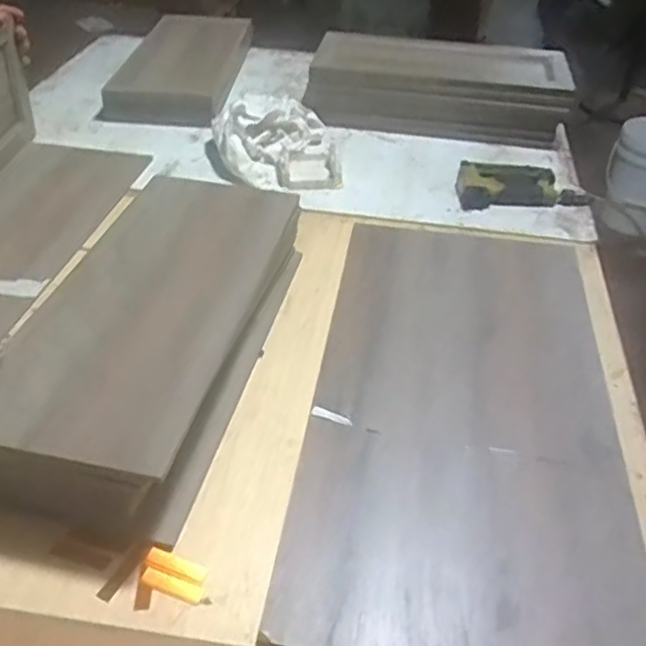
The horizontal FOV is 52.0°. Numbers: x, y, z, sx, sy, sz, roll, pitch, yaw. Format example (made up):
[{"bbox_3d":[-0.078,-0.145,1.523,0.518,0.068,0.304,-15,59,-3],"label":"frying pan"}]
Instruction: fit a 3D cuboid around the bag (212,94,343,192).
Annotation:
[{"bbox_3d":[-0.098,-0.360,1.289,0.253,0.092,0.246,-2,40,-5],"label":"bag"}]

